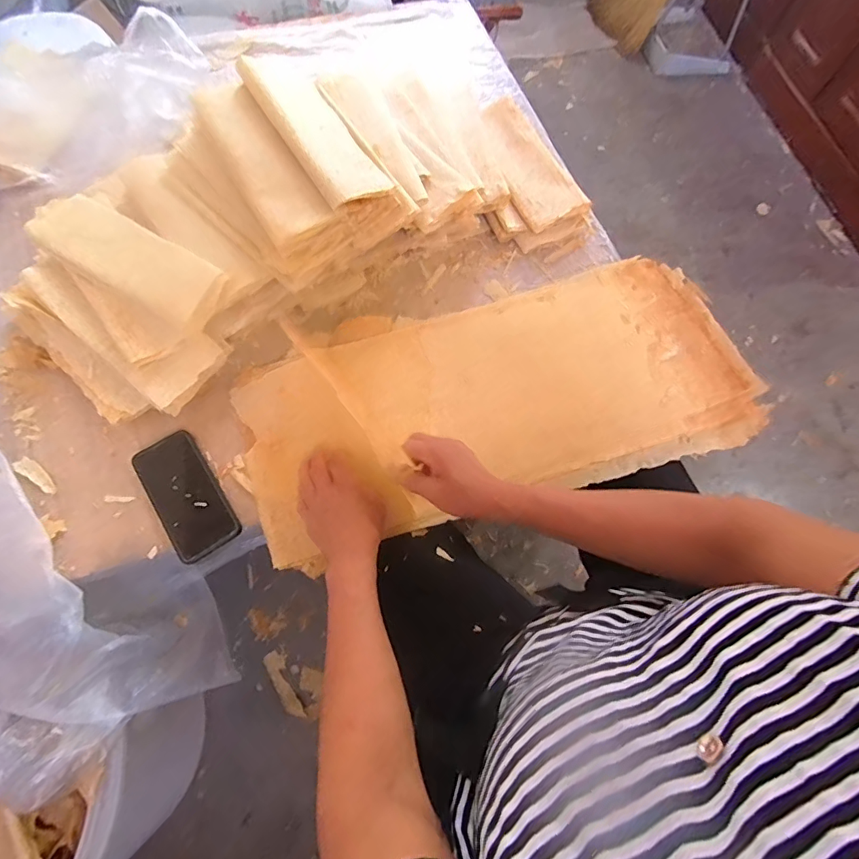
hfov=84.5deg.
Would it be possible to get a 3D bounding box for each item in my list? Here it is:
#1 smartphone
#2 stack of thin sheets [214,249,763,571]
[{"bbox_3d":[-0.310,0.082,0.599,0.079,0.010,0.163,-33,74,-14],"label":"smartphone"},{"bbox_3d":[0.103,-0.057,0.670,0.701,0.044,0.320,-12,70,-7],"label":"stack of thin sheets"}]

